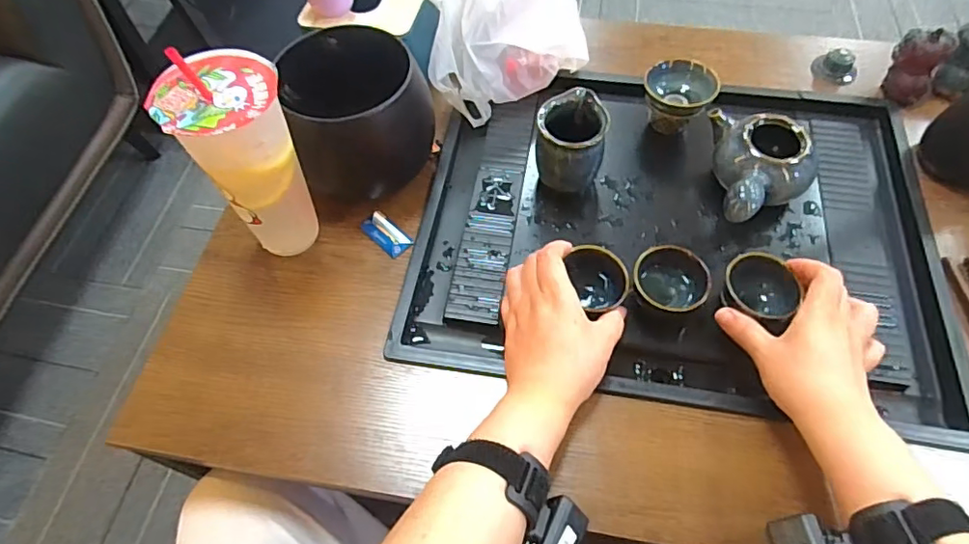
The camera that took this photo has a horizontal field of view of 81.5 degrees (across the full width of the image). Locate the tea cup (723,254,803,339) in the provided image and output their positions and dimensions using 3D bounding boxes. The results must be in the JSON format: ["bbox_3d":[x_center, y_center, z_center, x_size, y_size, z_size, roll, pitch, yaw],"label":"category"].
[{"bbox_3d":[0.241,0.017,0.492,0.065,0.043,0.065,-2,77,7],"label":"tea cup"}]

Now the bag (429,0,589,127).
[{"bbox_3d":[0.025,-0.277,0.598,0.171,0.149,0.155,-5,59,-1],"label":"bag"}]

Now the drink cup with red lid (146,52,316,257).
[{"bbox_3d":[-0.190,-0.083,0.471,0.080,0.191,0.078,-1,59,1],"label":"drink cup with red lid"}]

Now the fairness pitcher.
[{"bbox_3d":[0.085,-0.125,0.552,0.065,0.085,0.070,9,59,7],"label":"fairness pitcher"}]

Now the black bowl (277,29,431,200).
[{"bbox_3d":[-0.121,-0.152,0.547,0.125,0.120,0.121,-1,59,1],"label":"black bowl"}]

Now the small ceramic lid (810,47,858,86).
[{"bbox_3d":[0.414,-0.244,0.658,0.049,0.029,0.040,32,65,19],"label":"small ceramic lid"}]

